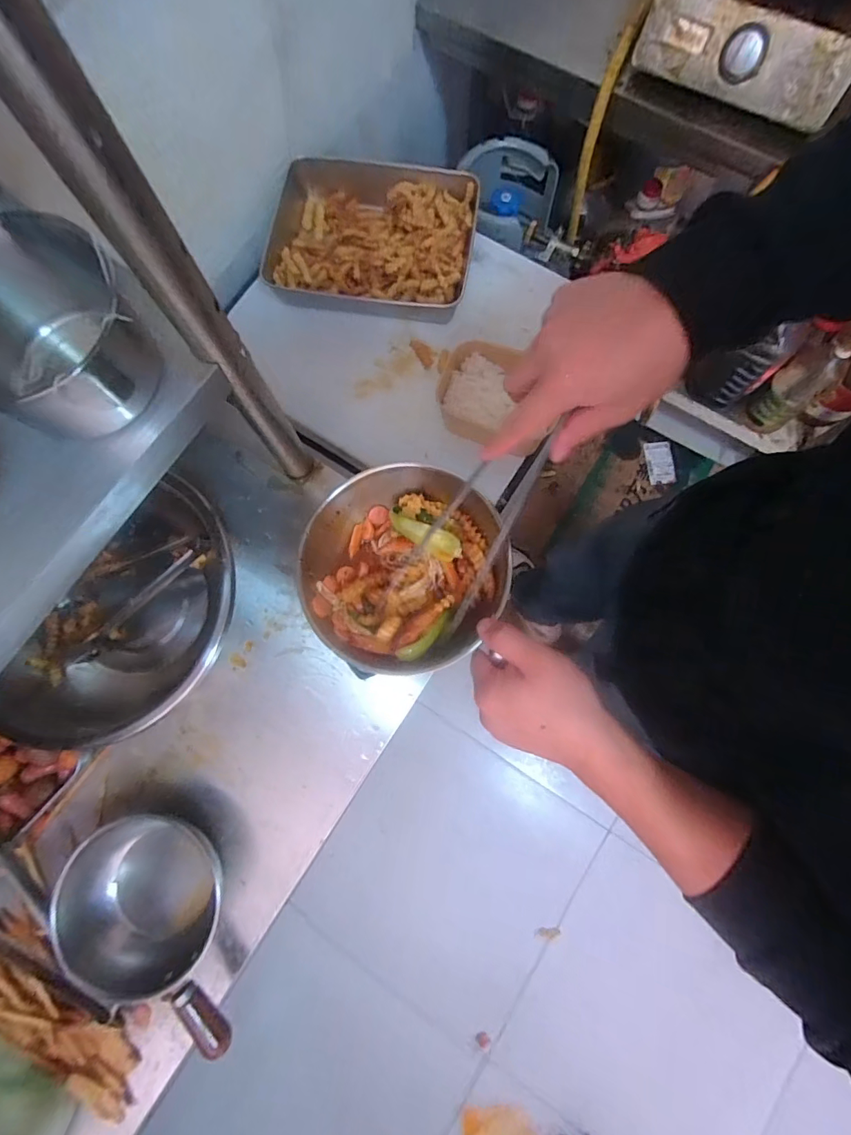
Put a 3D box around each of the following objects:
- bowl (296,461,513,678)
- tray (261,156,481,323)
[{"bbox_3d":[-0.019,0.002,0.433,0.181,0.066,0.180,0,78,2],"label":"bowl"},{"bbox_3d":[-0.084,-0.490,0.720,0.309,0.057,0.232,6,78,3],"label":"tray"}]

